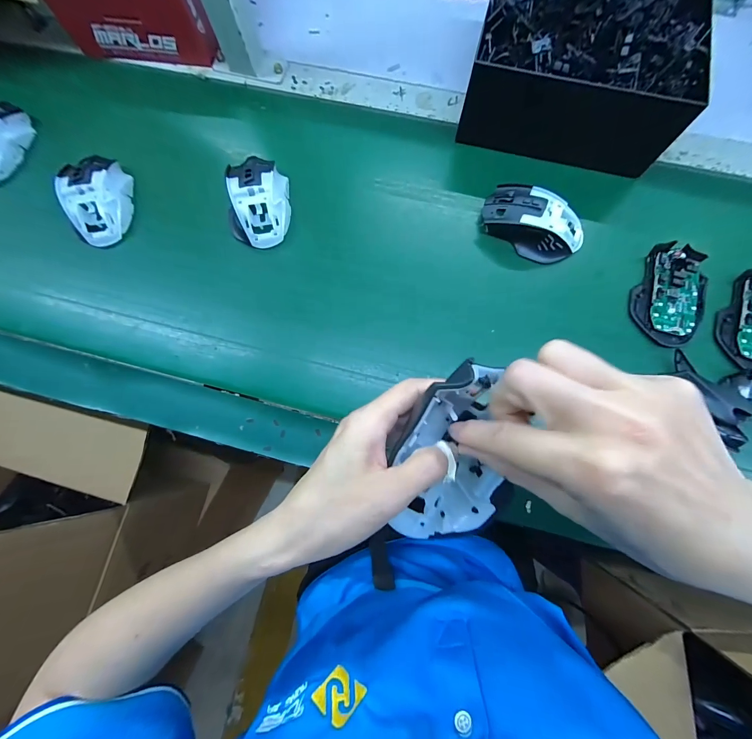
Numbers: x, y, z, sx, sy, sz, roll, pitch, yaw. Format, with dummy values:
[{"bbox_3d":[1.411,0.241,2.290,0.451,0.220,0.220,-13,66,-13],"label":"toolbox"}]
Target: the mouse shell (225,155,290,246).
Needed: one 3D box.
[{"bbox_3d":[-0.136,-0.195,0.368,0.067,0.034,0.101,0,78,1],"label":"mouse shell"}]

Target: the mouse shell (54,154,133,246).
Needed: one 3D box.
[{"bbox_3d":[-0.321,-0.201,0.370,0.061,0.038,0.114,-13,78,-2],"label":"mouse shell"}]

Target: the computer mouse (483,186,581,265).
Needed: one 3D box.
[{"bbox_3d":[0.177,-0.166,0.361,0.116,0.037,0.067,29,79,7],"label":"computer mouse"}]

